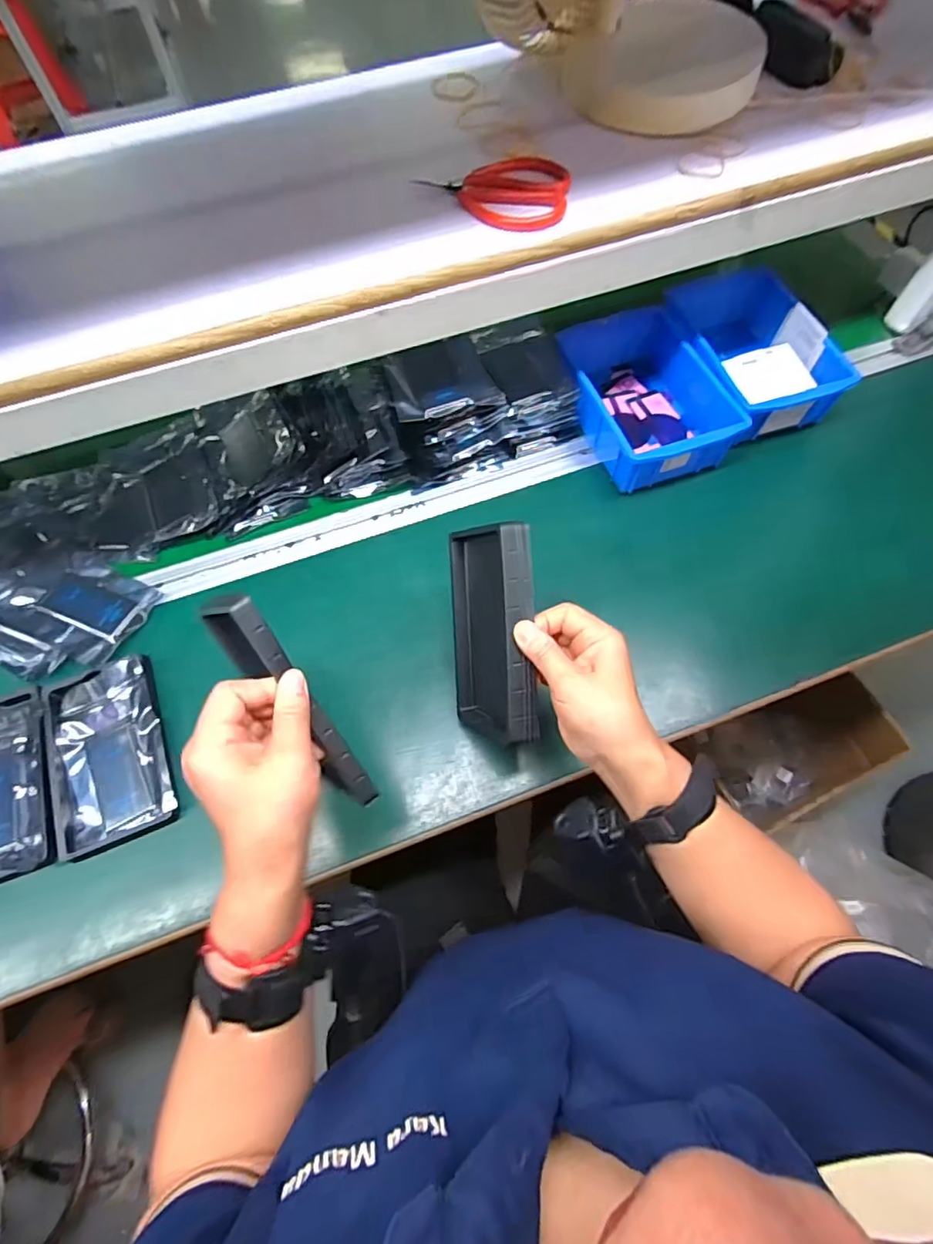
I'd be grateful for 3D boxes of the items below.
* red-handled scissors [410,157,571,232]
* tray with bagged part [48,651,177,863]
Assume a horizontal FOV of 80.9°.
[{"bbox_3d":[0.022,-0.336,0.429,0.114,0.022,0.054,4,65,4],"label":"red-handled scissors"},{"bbox_3d":[-0.315,0.112,0.479,0.096,0.027,0.157,-19,66,-7],"label":"tray with bagged part"}]

